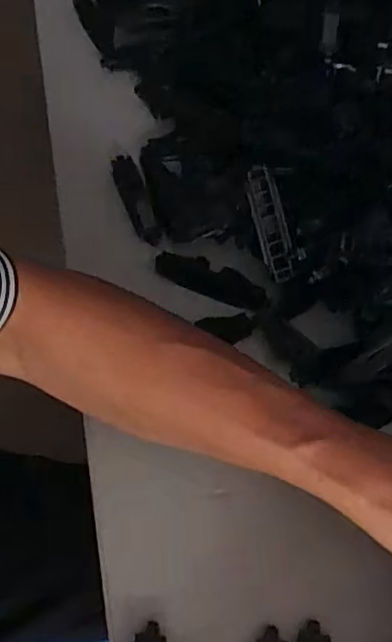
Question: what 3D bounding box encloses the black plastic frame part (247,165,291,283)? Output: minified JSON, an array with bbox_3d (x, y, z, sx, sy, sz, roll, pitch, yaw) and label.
[{"bbox_3d":[0.047,-0.061,0.386,0.017,0.074,0.012,-19,17,-9],"label":"black plastic frame part"}]

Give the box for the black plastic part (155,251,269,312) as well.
[{"bbox_3d":[0.011,-0.028,0.406,0.077,0.010,0.022,22,64,14],"label":"black plastic part"}]

